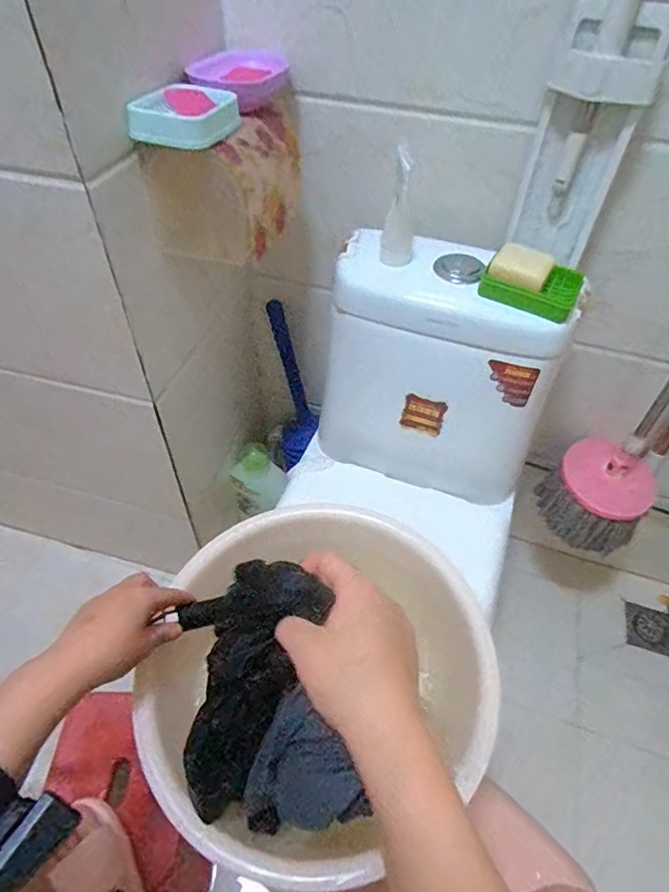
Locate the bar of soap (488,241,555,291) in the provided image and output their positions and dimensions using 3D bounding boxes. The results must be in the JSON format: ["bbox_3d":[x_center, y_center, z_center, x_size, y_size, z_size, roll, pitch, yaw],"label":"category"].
[{"bbox_3d":[0.236,-0.226,0.641,0.068,0.028,0.053,21,51,16],"label":"bar of soap"}]

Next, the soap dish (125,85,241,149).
[{"bbox_3d":[-0.163,-0.366,0.568,0.086,0.033,0.137,17,50,13],"label":"soap dish"}]

